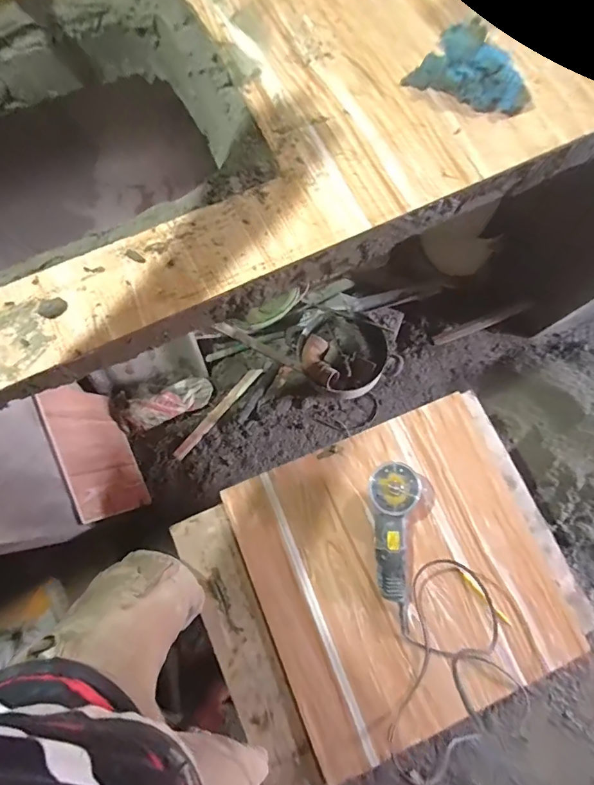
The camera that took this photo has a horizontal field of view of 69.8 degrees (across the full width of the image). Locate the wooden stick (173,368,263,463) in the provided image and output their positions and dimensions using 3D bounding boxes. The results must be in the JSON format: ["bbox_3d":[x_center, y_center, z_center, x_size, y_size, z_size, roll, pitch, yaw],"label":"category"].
[{"bbox_3d":[-0.258,0.064,1.396,0.040,0.009,0.386,39,81,17],"label":"wooden stick"}]

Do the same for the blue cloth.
[{"bbox_3d":[0.231,-0.414,0.550,0.145,0.048,0.101,39,77,8],"label":"blue cloth"}]

